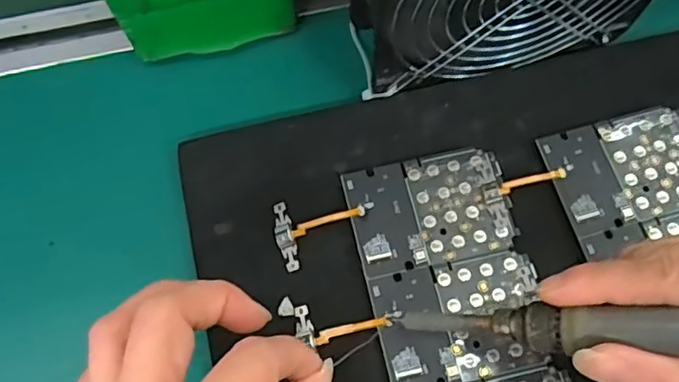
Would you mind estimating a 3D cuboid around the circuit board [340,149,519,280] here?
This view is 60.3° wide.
[{"bbox_3d":[0.045,0.009,0.295,0.078,0.005,0.055,-12,72,-4],"label":"circuit board"}]

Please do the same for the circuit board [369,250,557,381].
[{"bbox_3d":[0.058,0.061,0.276,0.076,0.004,0.055,-11,71,-4],"label":"circuit board"}]

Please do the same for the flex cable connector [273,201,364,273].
[{"bbox_3d":[-0.010,0.017,0.293,0.046,0.004,0.035,-17,72,-5],"label":"flex cable connector"}]

